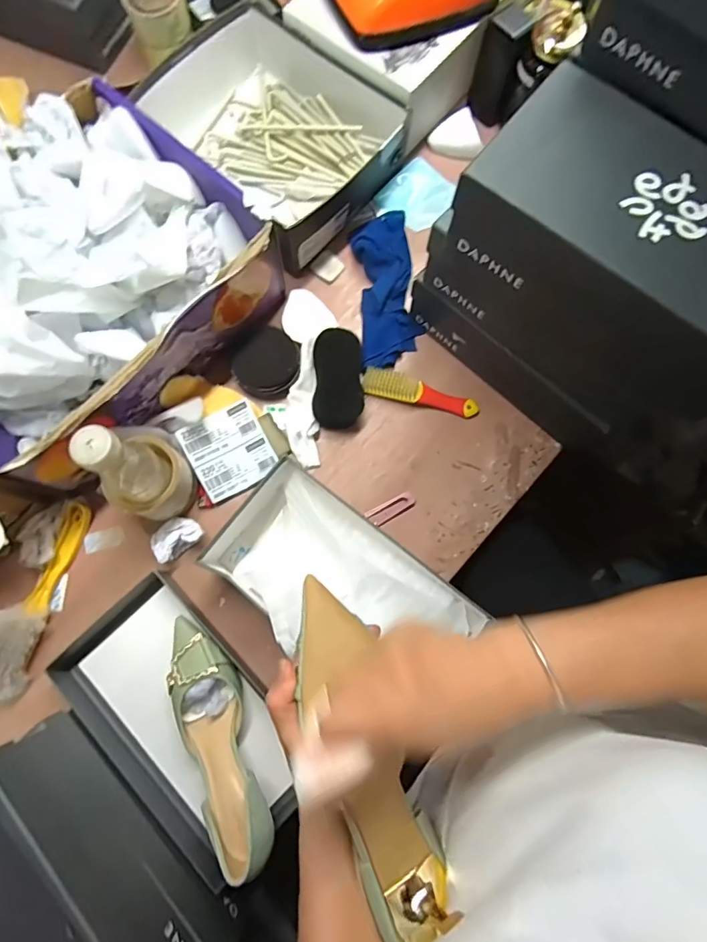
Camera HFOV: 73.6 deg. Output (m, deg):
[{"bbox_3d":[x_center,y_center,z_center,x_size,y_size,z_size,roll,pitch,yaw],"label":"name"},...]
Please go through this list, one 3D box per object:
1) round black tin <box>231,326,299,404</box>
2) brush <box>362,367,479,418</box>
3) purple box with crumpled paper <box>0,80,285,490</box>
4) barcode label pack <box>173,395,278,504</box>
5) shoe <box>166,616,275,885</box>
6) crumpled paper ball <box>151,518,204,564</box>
[{"bbox_3d":[-0.114,-0.142,0.633,0.090,0.023,0.086,0,78,-1],"label":"round black tin"},{"bbox_3d":[0.090,-0.106,0.631,0.155,0.025,0.037,13,78,1],"label":"brush"},{"bbox_3d":[-0.319,-0.224,0.505,0.288,0.227,0.386,40,80,7],"label":"purple box with crumpled paper"},{"bbox_3d":[-0.157,-0.026,0.600,0.097,0.013,0.102,-27,96,-7],"label":"barcode label pack"},{"bbox_3d":[-0.151,0.283,0.509,0.079,0.070,0.255,-25,61,-6],"label":"shoe"},{"bbox_3d":[-0.218,0.081,0.586,0.059,0.035,0.043,-36,81,-8],"label":"crumpled paper ball"}]

